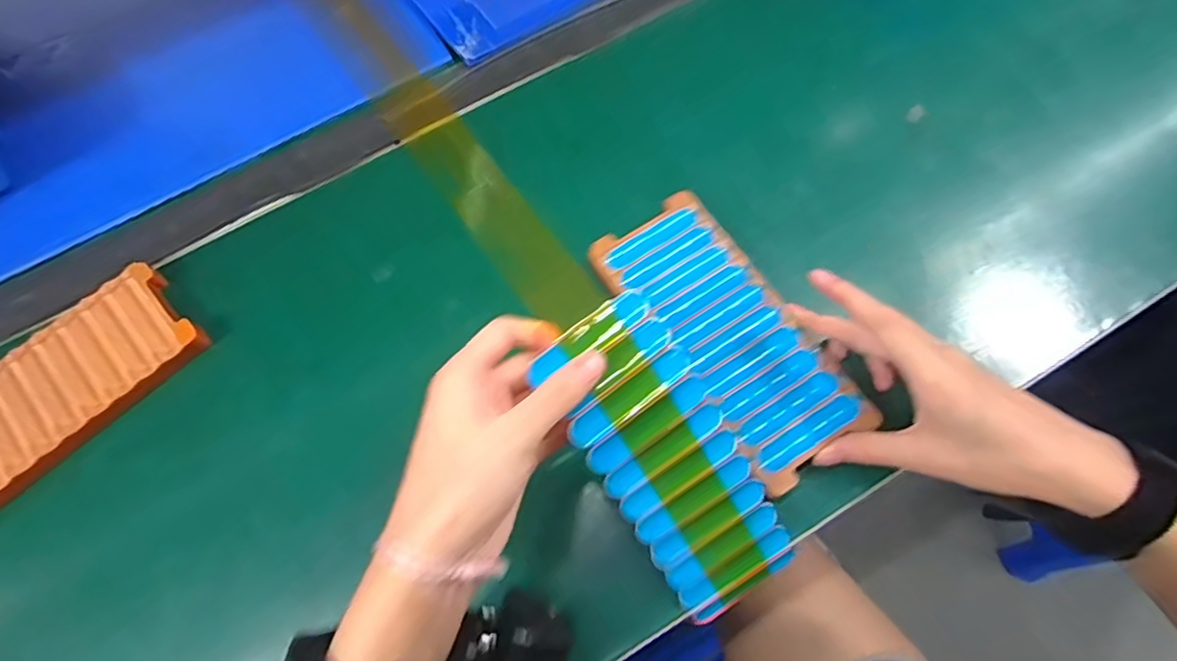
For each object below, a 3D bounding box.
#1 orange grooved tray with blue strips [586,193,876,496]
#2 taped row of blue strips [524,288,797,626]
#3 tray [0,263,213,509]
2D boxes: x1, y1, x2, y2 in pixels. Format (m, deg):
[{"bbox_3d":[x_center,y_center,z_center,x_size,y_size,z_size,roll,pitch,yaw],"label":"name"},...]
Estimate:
[{"bbox_3d":[0.078,-0.001,0.343,0.074,0.008,0.169,-31,70,-9],"label":"orange grooved tray with blue strips"},{"bbox_3d":[0.040,0.064,0.283,0.065,0.011,0.163,-32,106,-9],"label":"taped row of blue strips"},{"bbox_3d":[-0.322,0.037,0.360,0.172,0.013,0.082,-42,71,-13],"label":"tray"}]

